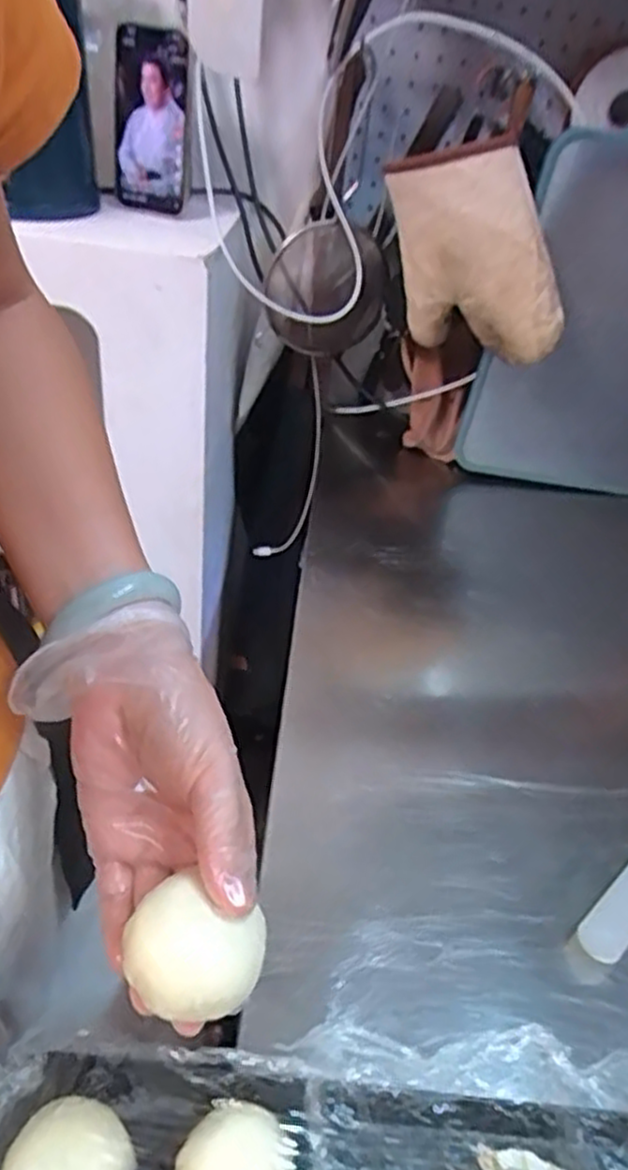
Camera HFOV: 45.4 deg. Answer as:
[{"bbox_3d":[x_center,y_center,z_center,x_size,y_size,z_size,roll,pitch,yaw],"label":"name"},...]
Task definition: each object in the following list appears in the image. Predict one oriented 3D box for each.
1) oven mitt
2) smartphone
[{"bbox_3d":[0.151,-0.314,0.722,0.154,0.191,0.035,6,33,38],"label":"oven mitt"},{"bbox_3d":[-0.165,-0.470,0.764,0.077,0.158,0.010,13,31,9],"label":"smartphone"}]

